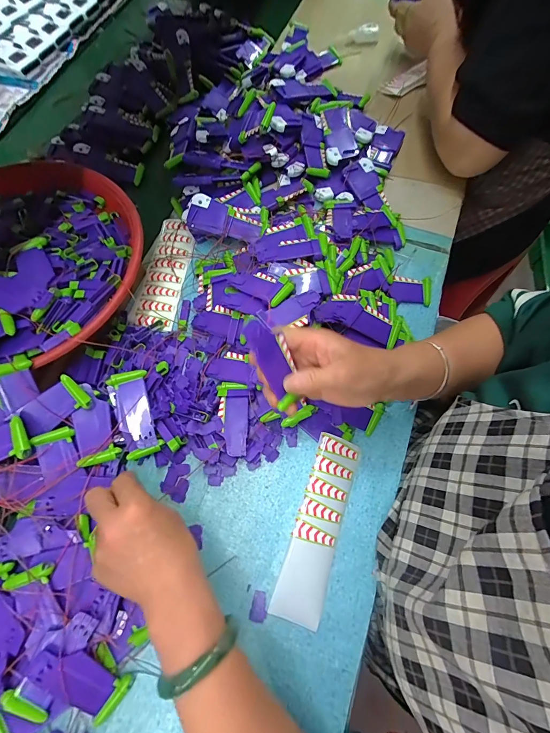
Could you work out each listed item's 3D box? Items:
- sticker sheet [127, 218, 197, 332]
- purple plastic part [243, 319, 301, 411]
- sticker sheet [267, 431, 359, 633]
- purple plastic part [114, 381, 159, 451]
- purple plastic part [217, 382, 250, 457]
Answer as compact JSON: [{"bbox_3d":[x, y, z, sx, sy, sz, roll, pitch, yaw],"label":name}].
[{"bbox_3d":[-0.163,-0.143,0.493,0.061,0.007,0.184,7,69,3],"label":"sticker sheet"},{"bbox_3d":[0.000,-0.004,0.298,0.030,0.011,0.086,-30,112,-10],"label":"purple plastic part"},{"bbox_3d":[0.050,0.175,0.370,0.052,0.007,0.193,21,74,-3],"label":"sticker sheet"},{"bbox_3d":[-0.158,0.055,0.382,0.032,0.010,0.076,-19,85,-7],"label":"purple plastic part"},{"bbox_3d":[-0.048,0.062,0.400,0.037,0.007,0.088,-7,68,-1],"label":"purple plastic part"}]

